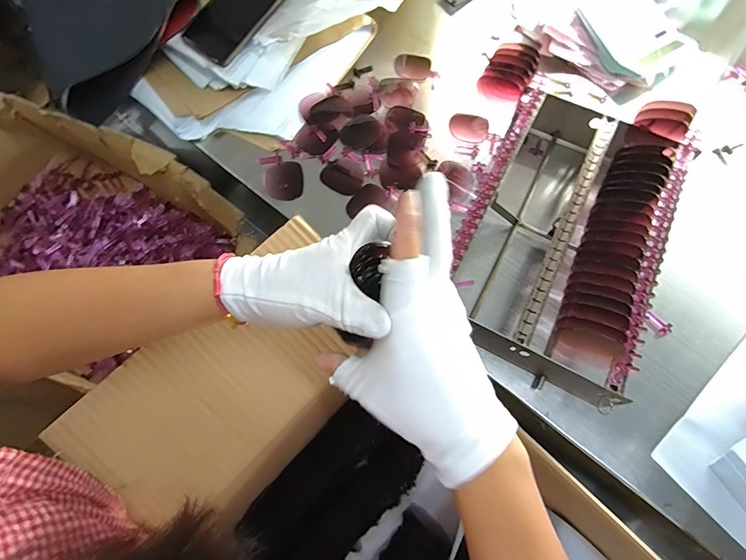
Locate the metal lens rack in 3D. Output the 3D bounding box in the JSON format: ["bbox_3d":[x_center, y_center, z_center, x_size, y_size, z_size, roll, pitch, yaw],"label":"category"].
[{"bbox_3d":[0.200,-0.060,0.422,0.175,0.101,0.313,22,69,8],"label":"metal lens rack"}]

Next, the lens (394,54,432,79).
[{"bbox_3d":[0.057,-0.307,0.580,0.051,0.007,0.044,3,68,0],"label":"lens"}]

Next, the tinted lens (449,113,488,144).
[{"bbox_3d":[0.126,-0.200,0.533,0.050,0.004,0.051,0,68,-1],"label":"tinted lens"}]

